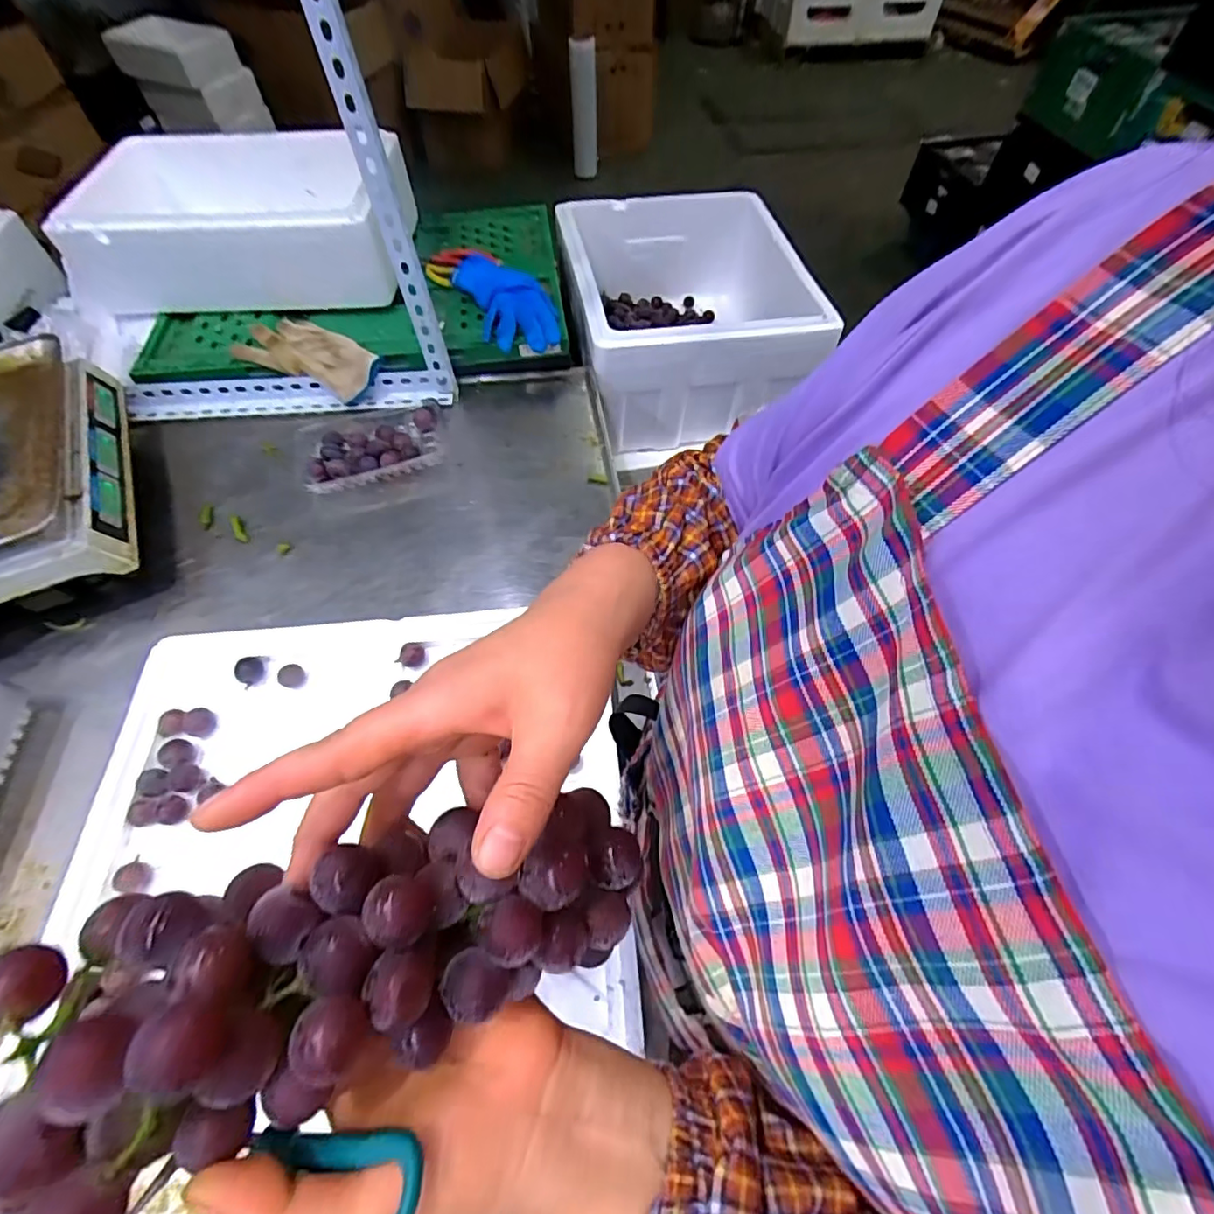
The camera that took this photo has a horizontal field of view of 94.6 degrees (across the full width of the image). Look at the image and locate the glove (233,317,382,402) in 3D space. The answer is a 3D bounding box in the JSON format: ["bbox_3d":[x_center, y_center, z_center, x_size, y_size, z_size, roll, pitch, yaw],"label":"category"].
[{"bbox_3d":[-0.406,-0.330,0.767,0.188,0.063,0.100,28,62,15],"label":"glove"}]

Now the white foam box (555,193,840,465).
[{"bbox_3d":[0.126,-0.482,0.941,0.359,0.225,0.412,-9,61,-6],"label":"white foam box"}]

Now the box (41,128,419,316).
[{"bbox_3d":[-0.532,-0.554,0.804,0.461,0.117,0.253,-3,60,-2],"label":"box"}]

